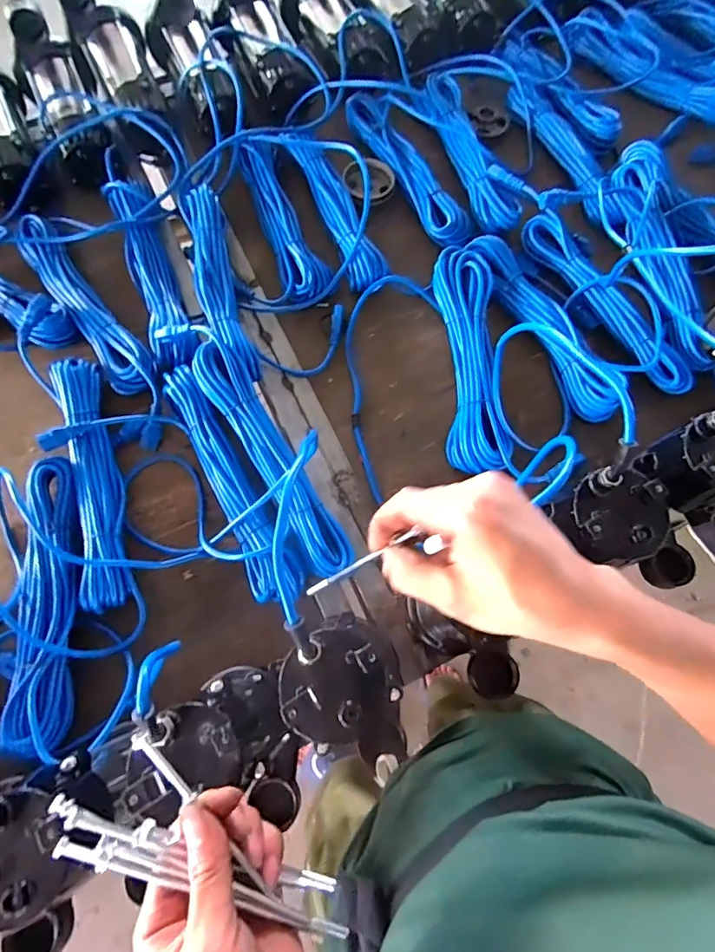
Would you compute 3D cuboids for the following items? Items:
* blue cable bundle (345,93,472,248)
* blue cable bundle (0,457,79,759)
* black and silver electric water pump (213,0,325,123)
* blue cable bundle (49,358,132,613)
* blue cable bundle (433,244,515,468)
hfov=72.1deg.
[{"bbox_3d":[0.085,-0.522,0.840,0.077,0.032,0.362,-25,73,-10],"label":"blue cable bundle"},{"bbox_3d":[-0.367,0.140,0.581,0.063,0.038,0.339,-5,71,-3],"label":"blue cable bundle"},{"bbox_3d":[-0.166,-0.759,0.868,0.124,0.107,0.275,-23,86,-9],"label":"black and silver electric water pump"},{"bbox_3d":[-0.348,0.000,0.634,0.066,0.040,0.345,-16,72,-7],"label":"blue cable bundle"},{"bbox_3d":[0.161,-0.174,0.722,0.086,0.058,0.360,-2,71,-2],"label":"blue cable bundle"}]

